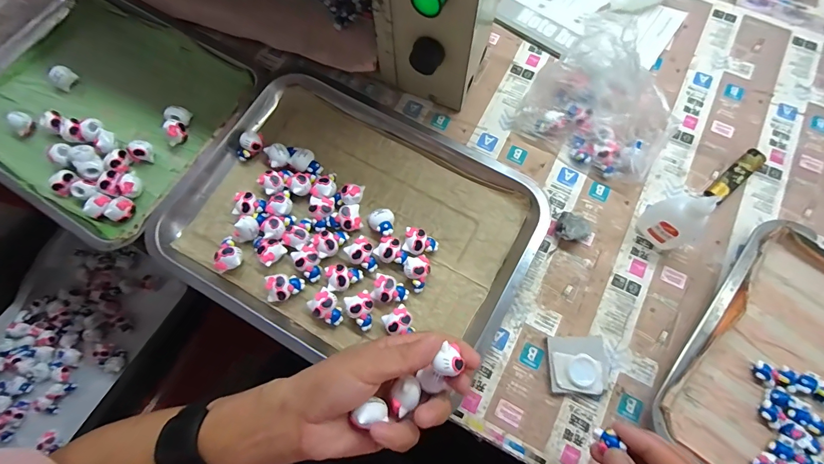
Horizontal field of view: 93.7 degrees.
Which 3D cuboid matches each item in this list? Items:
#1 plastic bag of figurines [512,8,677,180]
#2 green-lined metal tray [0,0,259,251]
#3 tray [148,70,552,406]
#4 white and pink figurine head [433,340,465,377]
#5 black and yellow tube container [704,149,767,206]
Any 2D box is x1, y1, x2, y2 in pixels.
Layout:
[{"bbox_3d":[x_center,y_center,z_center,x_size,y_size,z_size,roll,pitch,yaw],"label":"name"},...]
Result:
[{"bbox_3d":[0.200,-0.136,0.398,0.148,0.092,0.104,34,77,12],"label":"plastic bag of figurines"},{"bbox_3d":[-0.372,-0.155,0.459,0.335,0.029,0.258,30,77,11],"label":"green-lined metal tray"},{"bbox_3d":[-0.061,-0.011,0.395,0.339,0.029,0.263,29,76,11],"label":"tray"},{"bbox_3d":[0.026,0.087,0.265,0.016,0.016,0.022,23,75,9],"label":"white and pink figurine head"},{"bbox_3d":[0.343,-0.059,0.410,0.080,0.012,0.021,-39,75,-9],"label":"black and yellow tube container"}]

